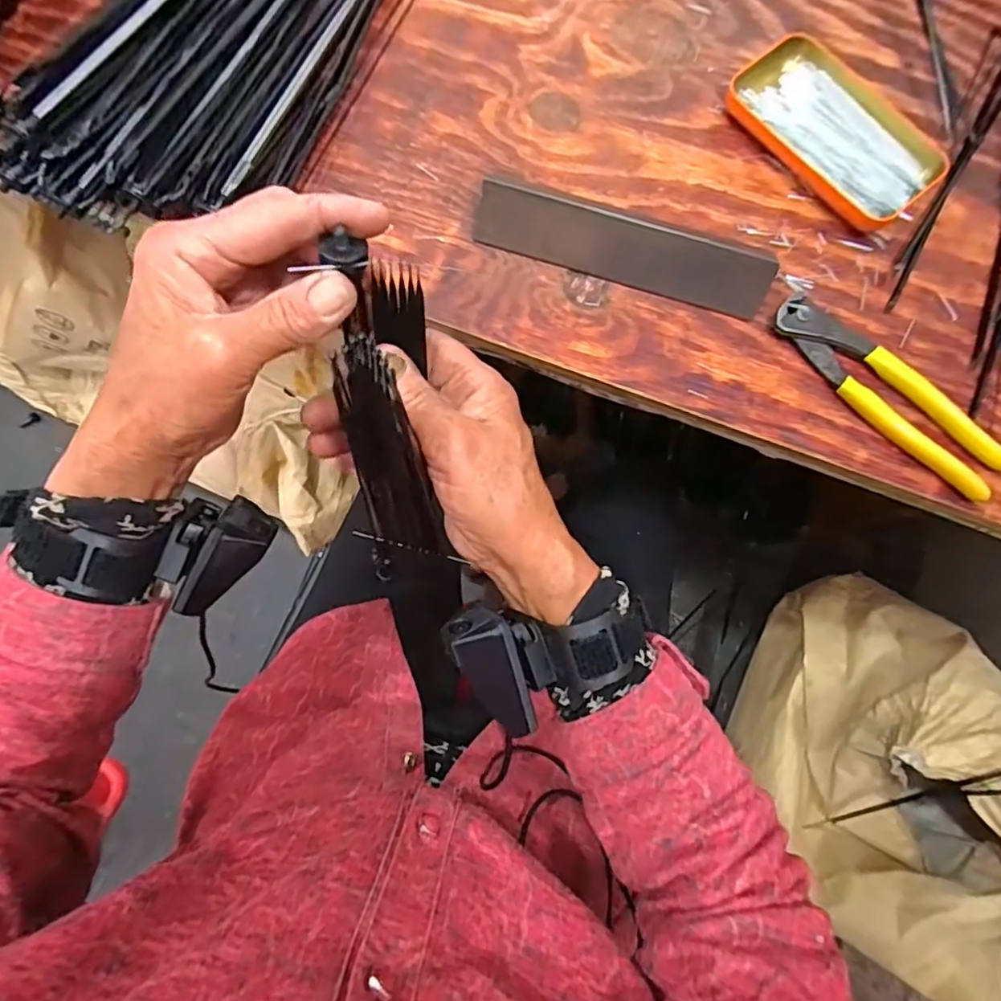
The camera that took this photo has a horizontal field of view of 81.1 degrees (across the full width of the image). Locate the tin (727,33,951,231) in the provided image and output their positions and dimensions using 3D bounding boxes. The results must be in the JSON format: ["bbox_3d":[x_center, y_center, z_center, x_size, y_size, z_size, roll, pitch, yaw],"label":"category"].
[{"bbox_3d":[0.223,-0.246,0.392,0.064,0.023,0.141,-39,80,-7],"label":"tin"}]

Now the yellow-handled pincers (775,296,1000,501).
[{"bbox_3d":[0.237,-0.067,0.359,0.039,0.014,0.159,-41,81,-7],"label":"yellow-handled pincers"}]

